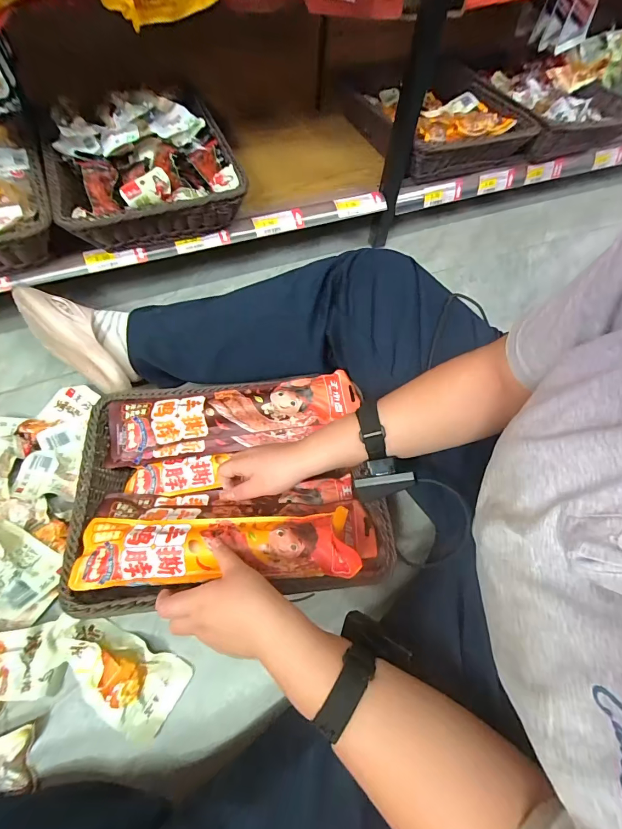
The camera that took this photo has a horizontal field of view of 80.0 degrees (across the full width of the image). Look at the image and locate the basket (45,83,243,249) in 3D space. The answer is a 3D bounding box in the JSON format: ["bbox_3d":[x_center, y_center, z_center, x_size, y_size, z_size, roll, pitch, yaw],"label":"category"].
[{"bbox_3d":[-0.279,-0.404,0.632,0.279,0.118,0.269,-19,65,-12],"label":"basket"}]

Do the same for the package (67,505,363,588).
[{"bbox_3d":[-0.112,0.152,0.428,0.315,0.025,0.070,-2,62,-1],"label":"package"}]

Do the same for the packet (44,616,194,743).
[{"bbox_3d":[-0.237,0.304,0.437,0.170,0.025,0.082,22,63,8],"label":"packet"}]

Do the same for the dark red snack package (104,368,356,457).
[{"bbox_3d":[-0.110,-0.005,0.543,0.351,0.047,0.075,-8,63,-7],"label":"dark red snack package"}]

